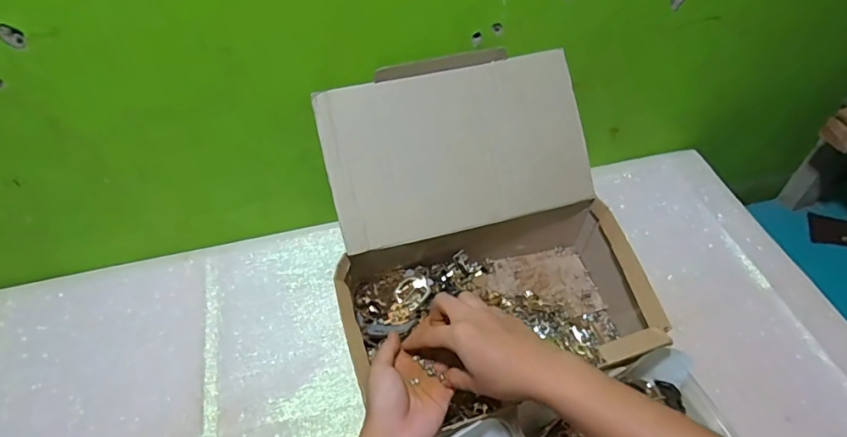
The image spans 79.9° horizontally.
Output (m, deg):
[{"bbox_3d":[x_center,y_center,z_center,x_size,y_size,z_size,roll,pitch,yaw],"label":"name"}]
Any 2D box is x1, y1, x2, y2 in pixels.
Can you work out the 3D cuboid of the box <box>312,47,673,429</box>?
[{"bbox_3d":[0.063,0.021,0.583,0.326,0.227,0.336,-10,50,-7],"label":"box"}]

